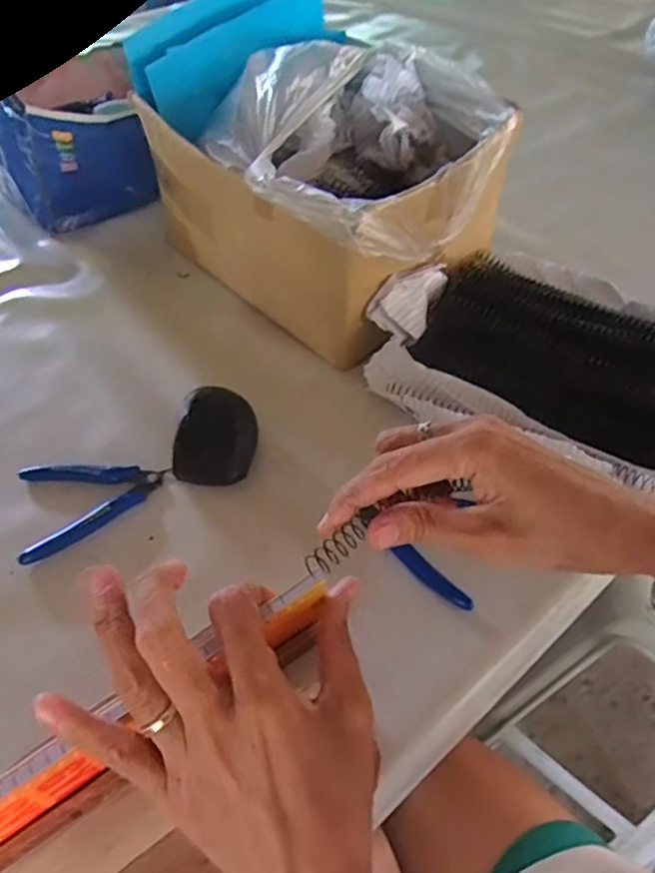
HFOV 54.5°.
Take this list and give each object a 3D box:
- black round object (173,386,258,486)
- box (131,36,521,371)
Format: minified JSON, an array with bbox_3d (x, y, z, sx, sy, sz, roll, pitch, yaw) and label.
[{"bbox_3d":[-0.089,-0.003,0.522,0.061,0.028,0.084,6,52,4],"label":"black round object"},{"bbox_3d":[0.009,-0.242,0.608,0.251,0.179,0.266,-36,60,-26],"label":"box"}]

